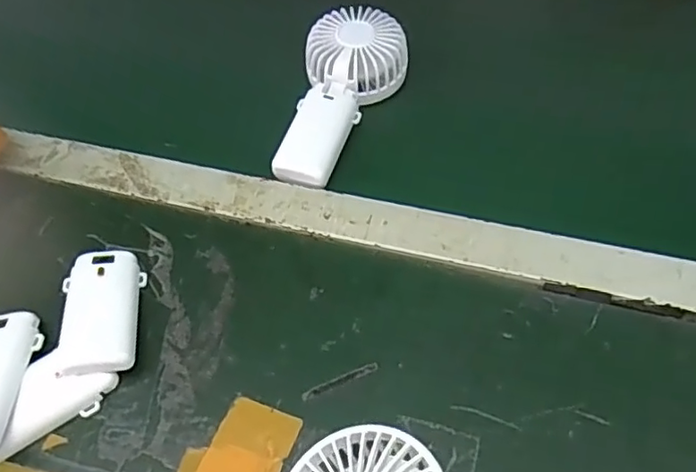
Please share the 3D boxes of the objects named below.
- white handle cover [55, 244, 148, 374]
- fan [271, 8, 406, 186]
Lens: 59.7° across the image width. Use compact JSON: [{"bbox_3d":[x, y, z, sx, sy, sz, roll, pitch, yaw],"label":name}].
[{"bbox_3d":[-0.161,0.047,0.401,0.047,0.021,0.094,-8,55,-1],"label":"white handle cover"},{"bbox_3d":[-0.010,-0.117,0.495,0.082,0.044,0.163,15,57,14],"label":"fan"}]

